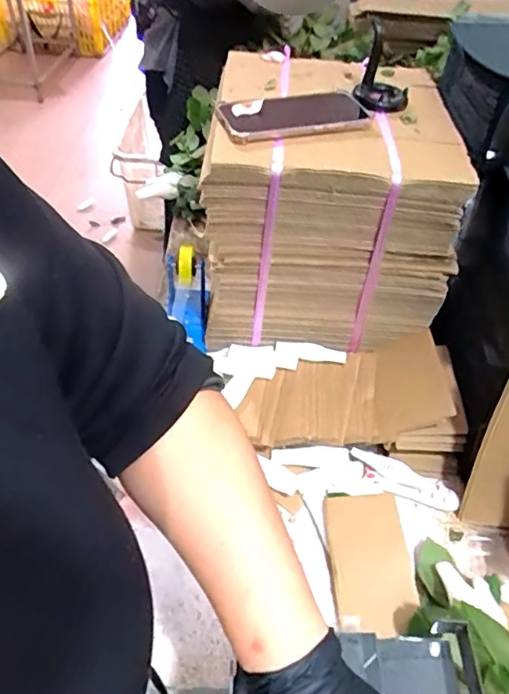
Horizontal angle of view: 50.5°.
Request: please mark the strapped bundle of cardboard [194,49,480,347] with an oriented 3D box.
[{"bbox_3d":[0.095,-0.201,0.738,0.294,0.272,0.308,4,46,-1],"label":"strapped bundle of cardboard"}]

